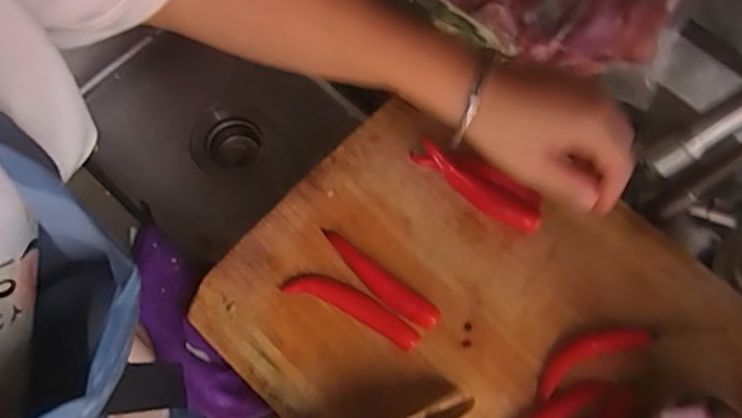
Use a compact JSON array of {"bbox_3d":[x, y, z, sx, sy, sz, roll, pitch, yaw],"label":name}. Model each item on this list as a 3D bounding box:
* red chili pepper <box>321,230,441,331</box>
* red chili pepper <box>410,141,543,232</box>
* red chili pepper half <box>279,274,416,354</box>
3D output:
[{"bbox_3d":[0.004,0.057,0.473,0.116,0.016,0.023,35,73,11],"label":"red chili pepper"},{"bbox_3d":[0.092,-0.023,0.493,0.118,0.031,0.032,32,73,10],"label":"red chili pepper"},{"bbox_3d":[-0.015,0.078,0.467,0.114,0.014,0.025,25,72,7],"label":"red chili pepper half"}]

